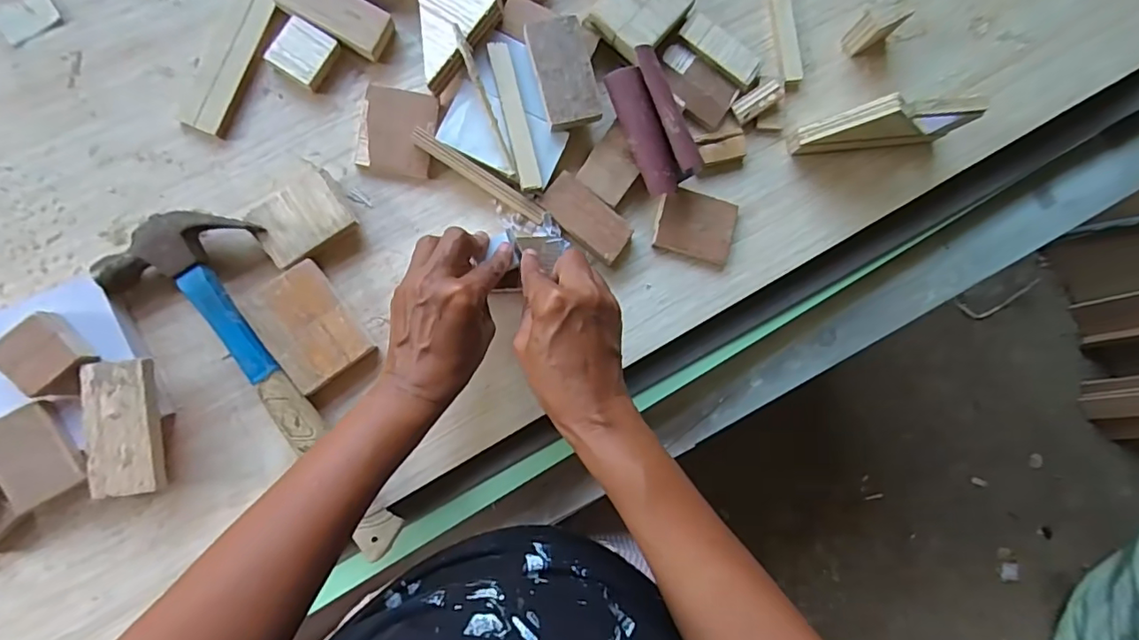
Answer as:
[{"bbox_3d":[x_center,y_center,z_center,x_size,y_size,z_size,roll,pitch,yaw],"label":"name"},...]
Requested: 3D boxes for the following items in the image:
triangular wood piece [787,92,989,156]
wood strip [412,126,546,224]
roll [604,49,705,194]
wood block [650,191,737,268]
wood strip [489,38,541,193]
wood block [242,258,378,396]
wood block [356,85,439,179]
[{"bbox_3d":[0.256,-0.157,0.441,0.127,0.069,0.020,-6,88,-8],"label":"triangular wood piece"},{"bbox_3d":[-0.069,-0.112,0.424,0.115,0.011,0.012,31,84,-5],"label":"wood strip"},{"bbox_3d":[0.065,-0.152,0.425,0.044,0.020,0.102,-24,91,17],"label":"roll"},{"bbox_3d":[0.104,-0.077,0.452,0.063,0.007,0.051,16,85,-6],"label":"wood block"},{"bbox_3d":[-0.042,-0.156,0.419,0.015,0.005,0.113,-13,87,-2],"label":"wood strip"},{"bbox_3d":[-0.193,0.006,0.410,0.060,0.021,0.084,-36,92,-8],"label":"wood block"},{"bbox_3d":[-0.135,-0.147,0.431,0.055,0.010,0.064,8,86,-7],"label":"wood block"}]

